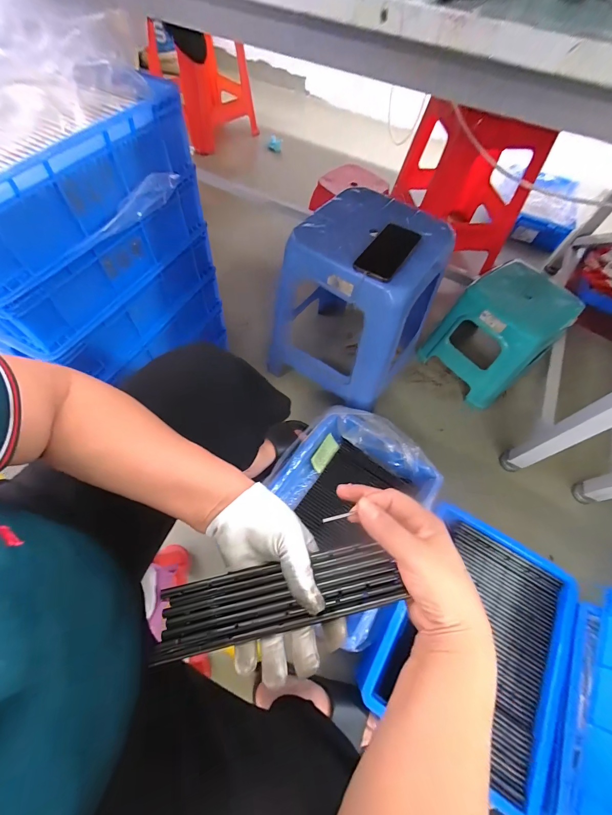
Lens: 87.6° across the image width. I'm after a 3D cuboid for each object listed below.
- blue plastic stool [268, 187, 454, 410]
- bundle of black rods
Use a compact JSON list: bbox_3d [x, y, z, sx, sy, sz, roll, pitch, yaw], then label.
[{"bbox_3d":[0.125,-0.244,0.772,0.306,0.354,0.294,31,64,13],"label":"blue plastic stool"},{"bbox_3d":[-0.026,0.165,0.277,0.208,0.011,0.052,-14,63,-1],"label":"bundle of black rods"}]

